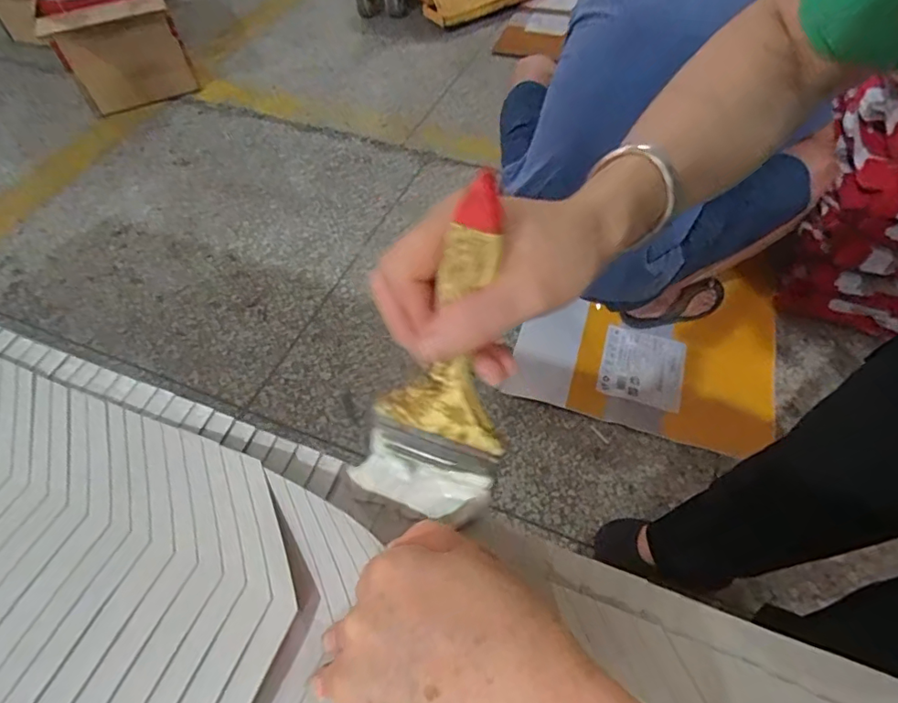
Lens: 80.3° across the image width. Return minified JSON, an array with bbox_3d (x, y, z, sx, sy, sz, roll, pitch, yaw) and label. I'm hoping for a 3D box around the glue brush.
[{"bbox_3d":[-0.001,0.011,0.257,0.069,0.184,0.017,25,36,18],"label":"glue brush"}]

